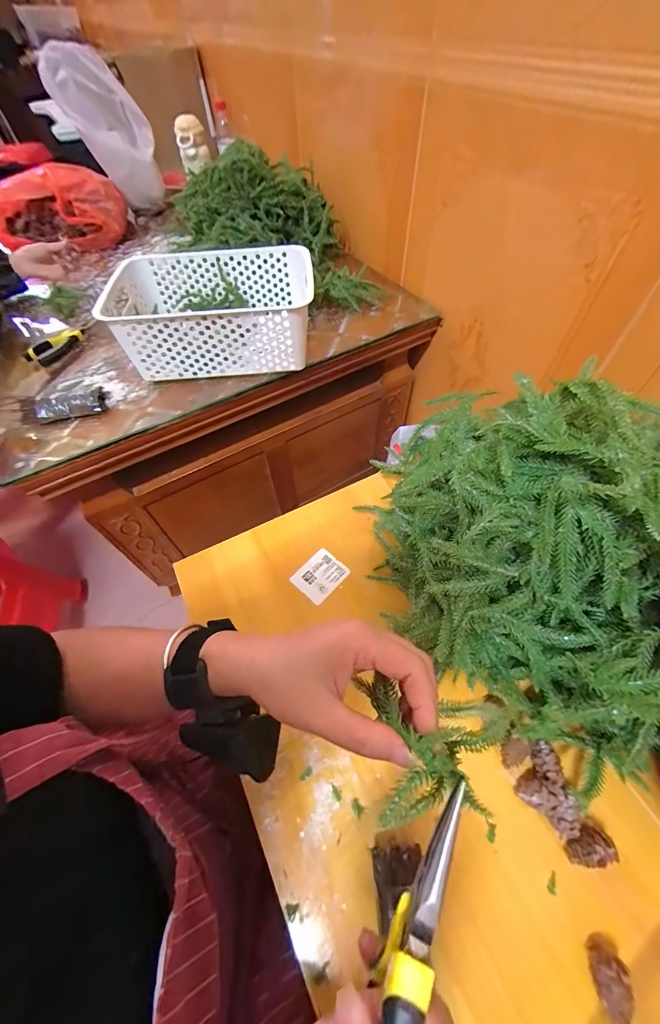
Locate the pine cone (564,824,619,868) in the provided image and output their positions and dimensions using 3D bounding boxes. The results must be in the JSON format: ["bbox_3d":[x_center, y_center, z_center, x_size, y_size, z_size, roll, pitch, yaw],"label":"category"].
[{"bbox_3d":[0.204,0.263,0.282,0.032,0.026,0.023,-4,57,0],"label":"pine cone"}]

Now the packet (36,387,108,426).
[{"bbox_3d":[-0.395,-0.162,0.542,0.098,0.027,0.035,-20,58,-11],"label":"packet"}]

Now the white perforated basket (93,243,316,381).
[{"bbox_3d":[-0.190,-0.327,0.588,0.296,0.112,0.203,-4,57,0],"label":"white perforated basket"}]

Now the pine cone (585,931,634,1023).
[{"bbox_3d":[0.191,0.320,0.241,0.023,0.025,0.040,6,57,6],"label":"pine cone"}]

